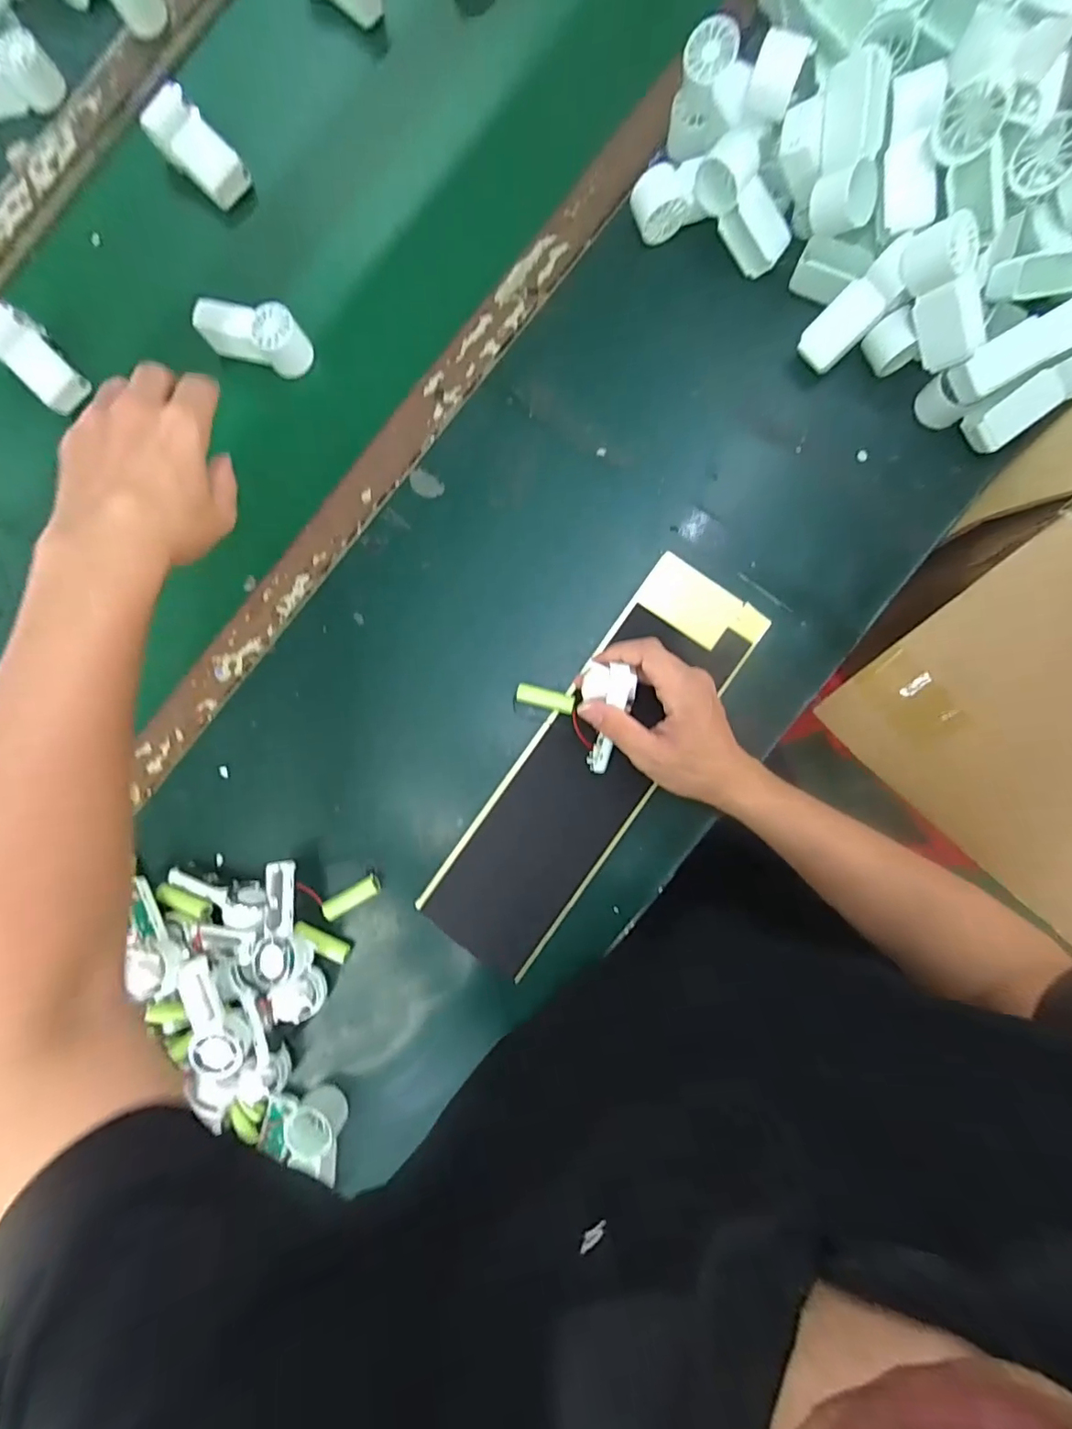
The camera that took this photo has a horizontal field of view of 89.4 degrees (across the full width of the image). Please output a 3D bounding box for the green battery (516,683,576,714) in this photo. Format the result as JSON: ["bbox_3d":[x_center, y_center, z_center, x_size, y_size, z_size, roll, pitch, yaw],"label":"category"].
[{"bbox_3d":[0.009,-0.013,0.461,0.049,0.017,0.017,15,89,4],"label":"green battery"}]

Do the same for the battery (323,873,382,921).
[{"bbox_3d":[-0.158,0.157,0.466,0.052,0.015,0.016,-33,86,1],"label":"battery"}]

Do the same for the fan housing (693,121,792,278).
[{"bbox_3d":[0.171,-0.416,0.446,0.037,0.035,0.092,-47,115,-10],"label":"fan housing"}]

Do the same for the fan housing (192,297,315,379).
[{"bbox_3d":[-0.250,-0.337,0.481,0.089,0.037,0.041,17,89,4],"label":"fan housing"}]

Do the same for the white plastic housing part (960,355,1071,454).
[{"bbox_3d":[0.389,-0.244,0.421,0.094,0.026,0.032,-31,86,24],"label":"white plastic housing part"}]

